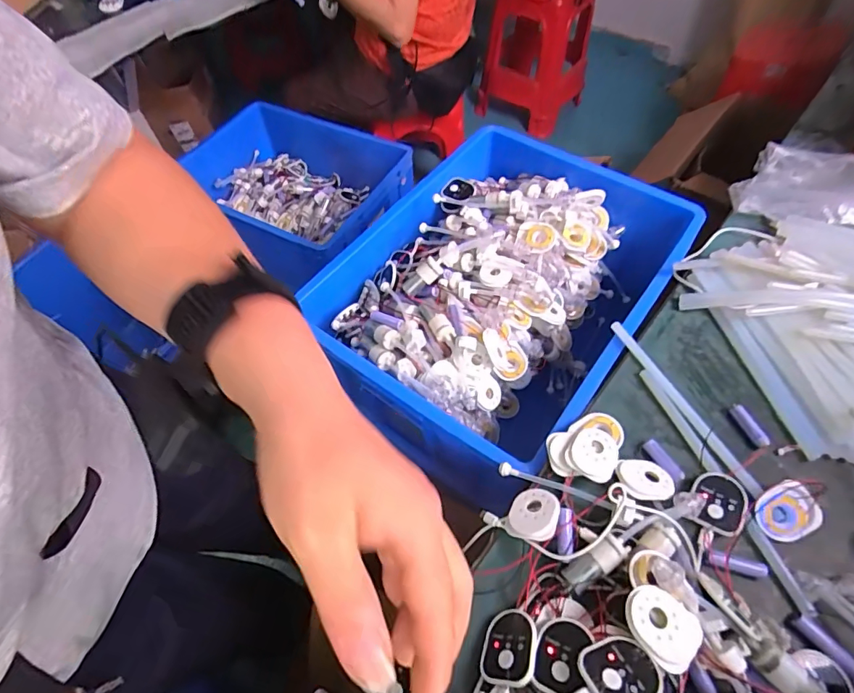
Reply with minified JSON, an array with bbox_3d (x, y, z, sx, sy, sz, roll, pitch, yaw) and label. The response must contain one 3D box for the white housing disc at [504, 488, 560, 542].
[{"bbox_3d":[0.104,0.165,0.459,0.050,0.009,0.054,-17,31,10],"label":"white housing disc"}]

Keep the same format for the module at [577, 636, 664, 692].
[{"bbox_3d":[0.146,0.251,0.355,0.056,0.014,0.050,-18,36,-29],"label":"module"}]

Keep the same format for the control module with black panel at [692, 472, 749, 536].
[{"bbox_3d":[0.292,0.155,0.464,0.048,0.015,0.059,23,62,15],"label":"control module with black panel"}]

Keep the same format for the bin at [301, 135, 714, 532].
[{"bbox_3d":[0.115,-0.069,0.779,0.425,0.248,0.551,32,64,20],"label":"bin"}]

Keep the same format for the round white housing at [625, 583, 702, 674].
[{"bbox_3d":[0.189,0.225,0.380,0.049,0.024,0.059,-36,64,-18],"label":"round white housing"}]

